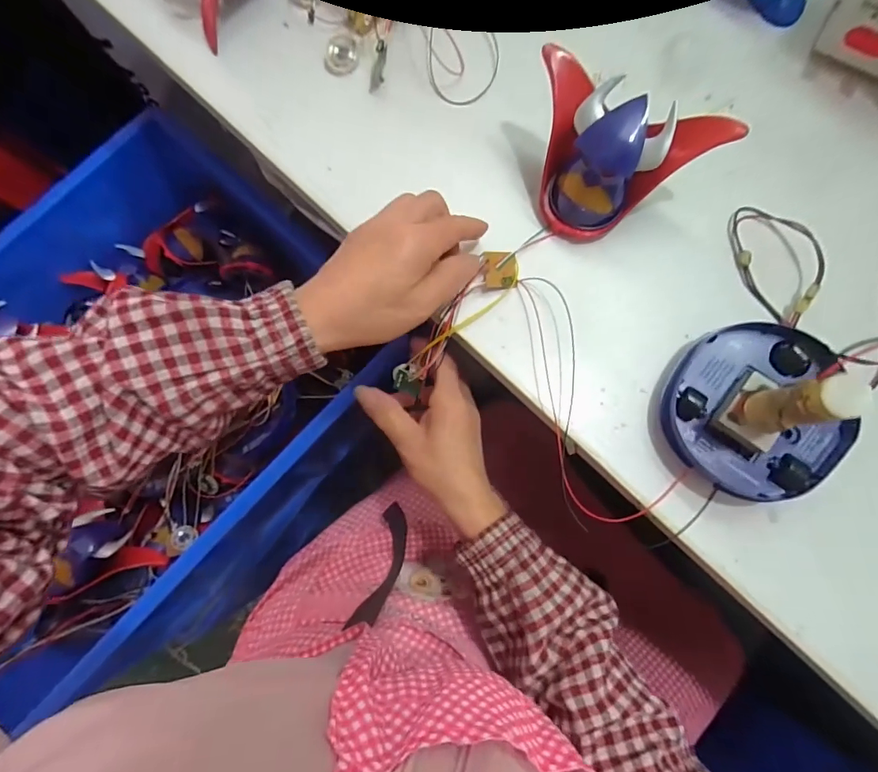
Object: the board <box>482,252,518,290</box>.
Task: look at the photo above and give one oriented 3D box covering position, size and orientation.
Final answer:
[{"bbox_3d":[0.045,-0.082,0.323,0.025,0.004,0.026,-2,87,-15],"label":"board"}]

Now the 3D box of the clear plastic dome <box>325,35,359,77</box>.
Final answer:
[{"bbox_3d":[-0.077,-0.262,0.361,0.026,0.009,0.028,0,81,1],"label":"clear plastic dome"}]

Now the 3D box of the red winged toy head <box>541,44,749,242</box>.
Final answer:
[{"bbox_3d":[0.115,-0.149,0.308,0.122,0.072,0.080,24,83,4],"label":"red winged toy head"}]

